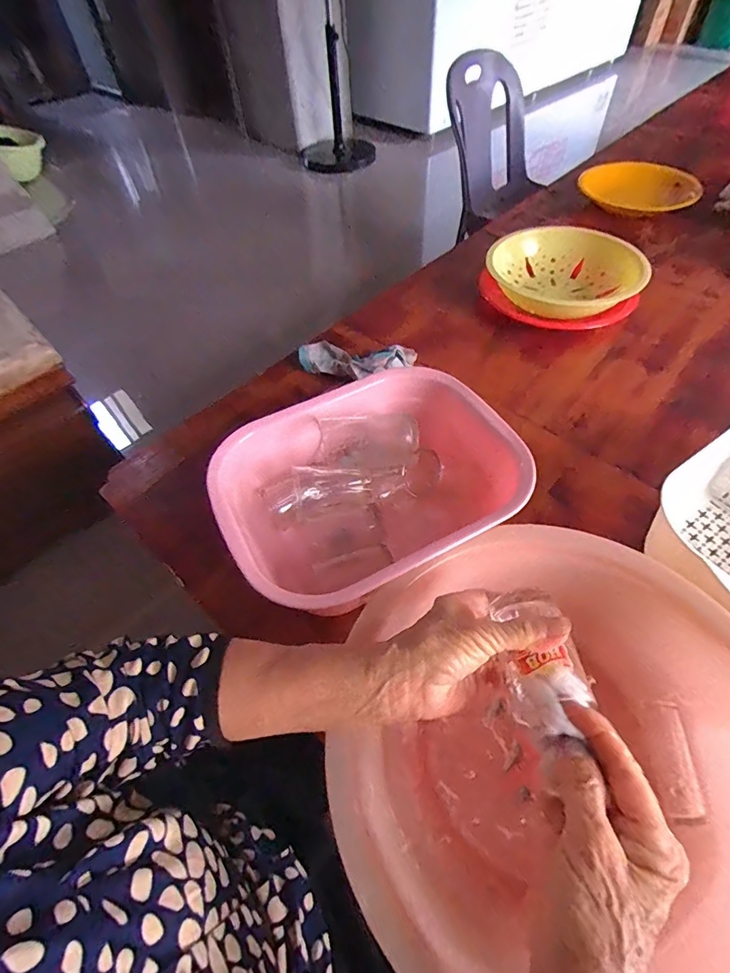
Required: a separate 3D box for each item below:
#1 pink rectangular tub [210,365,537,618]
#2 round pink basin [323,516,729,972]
[{"bbox_3d":[0.006,0.012,0.500,0.291,0.123,0.241,-28,55,-16],"label":"pink rectangular tub"},{"bbox_3d":[0.150,0.201,0.356,0.299,0.115,0.314,-3,52,3],"label":"round pink basin"}]

